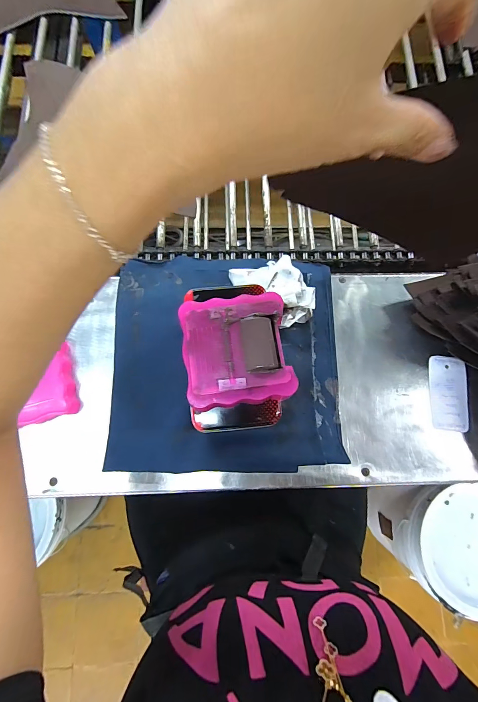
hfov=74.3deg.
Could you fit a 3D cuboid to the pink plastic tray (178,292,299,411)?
[{"bbox_3d":[-0.002,-0.002,0.313,0.102,0.008,0.108,-9,77,-4],"label":"pink plastic tray"}]

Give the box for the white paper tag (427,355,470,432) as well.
[{"bbox_3d":[0.295,0.060,0.444,0.052,0.008,0.101,5,78,0],"label":"white paper tag"}]

